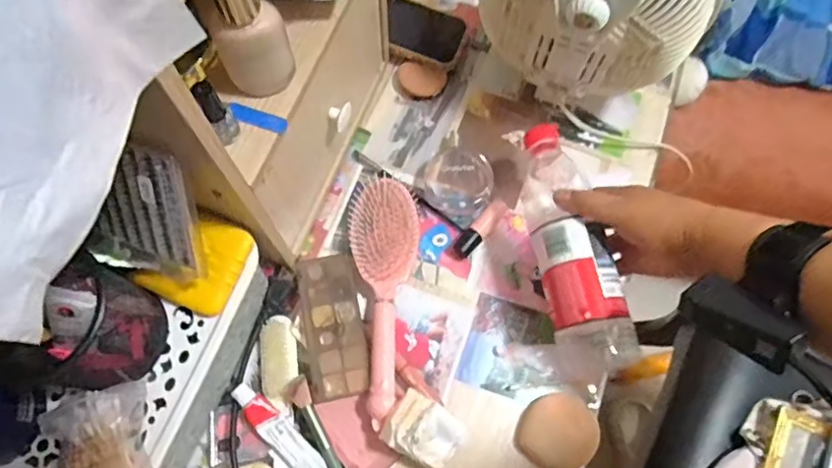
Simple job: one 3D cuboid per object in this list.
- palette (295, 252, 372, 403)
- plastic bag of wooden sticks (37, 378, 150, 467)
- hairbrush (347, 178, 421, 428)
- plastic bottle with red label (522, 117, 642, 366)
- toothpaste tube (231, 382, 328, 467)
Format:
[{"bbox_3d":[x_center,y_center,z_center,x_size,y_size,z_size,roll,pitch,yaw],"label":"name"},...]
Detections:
[{"bbox_3d":[-0.074,0.082,0.508,0.053,0.010,0.127,-10,71,-6],"label":"palette"},{"bbox_3d":[-0.215,0.153,0.380,0.067,0.029,0.095,-23,73,-10],"label":"plastic bag of wooden sticks"},{"bbox_3d":[-0.025,0.052,0.513,0.064,0.030,0.218,-4,70,-4],"label":"hairbrush"},{"bbox_3d":[0.131,0.012,0.491,0.058,0.073,0.215,-6,61,-5],"label":"plastic bottle with red label"},{"bbox_3d":[-0.111,0.172,0.471,0.024,0.019,0.113,-42,77,-15],"label":"toothpaste tube"}]

